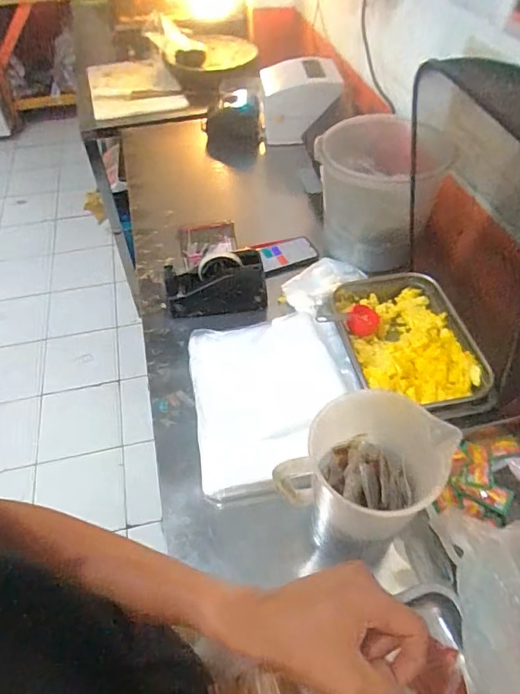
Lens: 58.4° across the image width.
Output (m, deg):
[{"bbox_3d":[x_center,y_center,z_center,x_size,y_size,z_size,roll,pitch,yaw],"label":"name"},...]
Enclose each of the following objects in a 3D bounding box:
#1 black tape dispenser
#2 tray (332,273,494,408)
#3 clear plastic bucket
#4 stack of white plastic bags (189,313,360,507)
[{"bbox_3d":[-0.087,-0.119,0.911,0.196,0.102,0.076,-5,51,-3],"label":"black tape dispenser"},{"bbox_3d":[0.255,-0.020,0.826,0.210,0.040,0.320,-13,52,-9],"label":"tray"},{"bbox_3d":[0.239,-0.315,0.945,0.246,0.246,0.201,36,60,27],"label":"clear plastic bucket"},{"bbox_3d":[0.023,0.078,0.786,0.266,0.035,0.285,-12,59,2],"label":"stack of white plastic bags"}]

